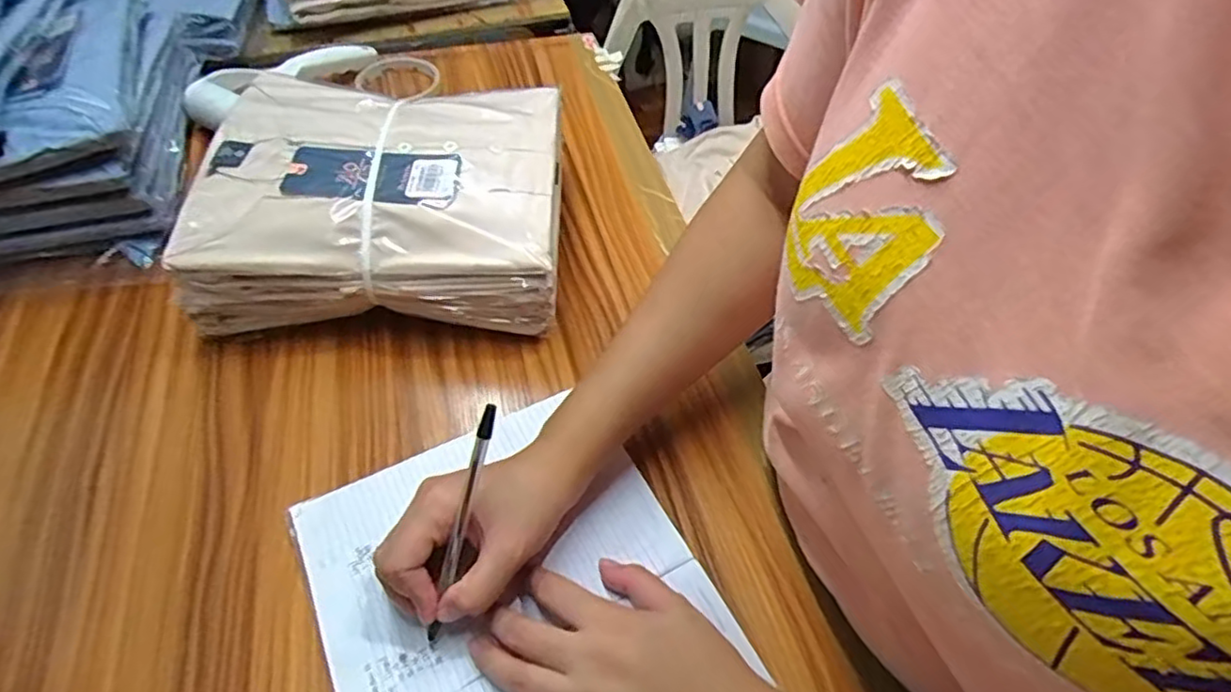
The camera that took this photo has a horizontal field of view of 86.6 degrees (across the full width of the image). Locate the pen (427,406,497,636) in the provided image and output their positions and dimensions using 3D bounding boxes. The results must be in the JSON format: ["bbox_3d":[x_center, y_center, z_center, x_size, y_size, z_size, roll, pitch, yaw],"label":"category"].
[{"bbox_3d":[-0.080,0.094,0.336,0.006,0.139,0.008,21,15,14],"label":"pen"}]

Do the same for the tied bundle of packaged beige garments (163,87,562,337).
[{"bbox_3d":[-0.168,-0.111,0.507,0.256,0.099,0.206,0,52,-2],"label":"tied bundle of packaged beige garments"}]

